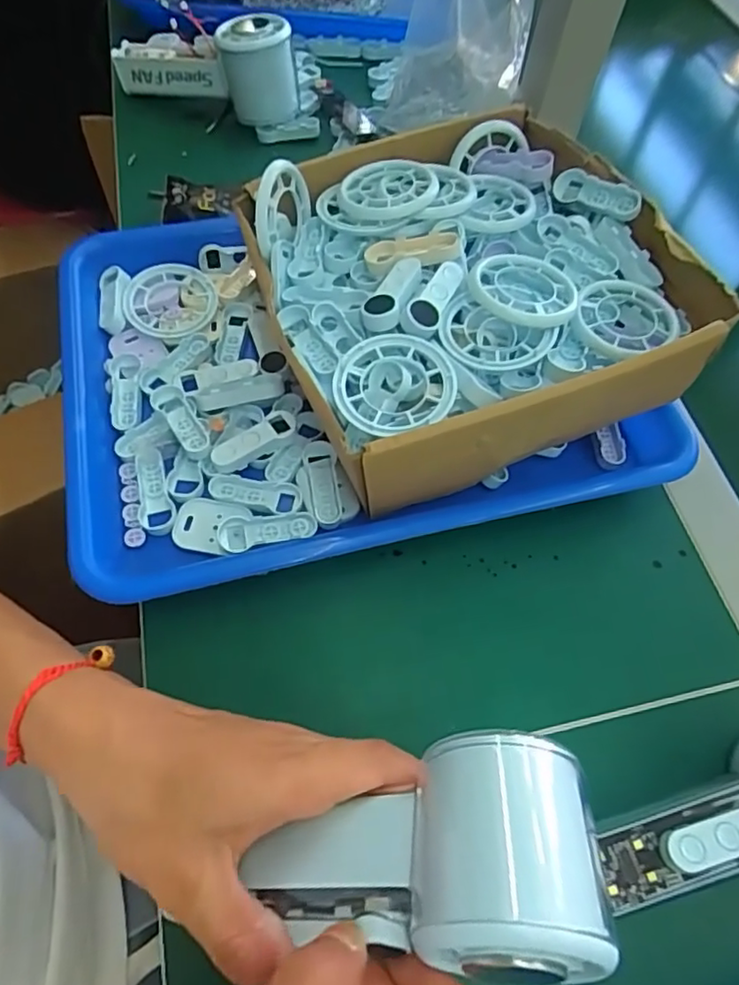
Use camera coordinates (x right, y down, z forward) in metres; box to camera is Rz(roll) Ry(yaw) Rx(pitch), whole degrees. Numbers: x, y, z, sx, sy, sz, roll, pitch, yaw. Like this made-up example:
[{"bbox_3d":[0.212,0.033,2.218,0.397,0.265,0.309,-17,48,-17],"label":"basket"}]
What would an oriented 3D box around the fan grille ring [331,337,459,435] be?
[{"bbox_3d":[0.012,-0.052,0.283,0.057,0.010,0.054,2,61,-3],"label":"fan grille ring"}]

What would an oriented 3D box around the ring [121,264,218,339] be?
[{"bbox_3d":[-0.127,-0.124,0.384,0.053,0.013,0.057,2,61,-3],"label":"ring"}]

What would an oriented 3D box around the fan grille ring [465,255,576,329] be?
[{"bbox_3d":[0.079,-0.104,0.306,0.054,0.013,0.054,2,61,-3],"label":"fan grille ring"}]

